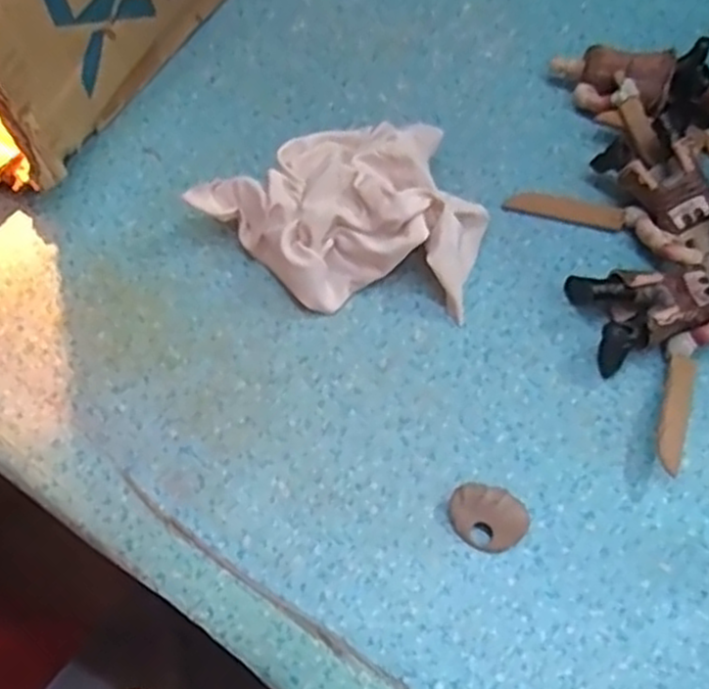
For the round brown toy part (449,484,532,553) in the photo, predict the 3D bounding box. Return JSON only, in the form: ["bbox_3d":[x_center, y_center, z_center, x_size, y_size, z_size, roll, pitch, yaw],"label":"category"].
[{"bbox_3d":[0.042,0.055,0.241,0.024,0.010,0.018,1,64,3],"label":"round brown toy part"}]

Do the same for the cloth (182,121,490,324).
[{"bbox_3d":[-0.005,-0.048,0.282,0.101,0.031,0.066,4,64,4],"label":"cloth"}]

